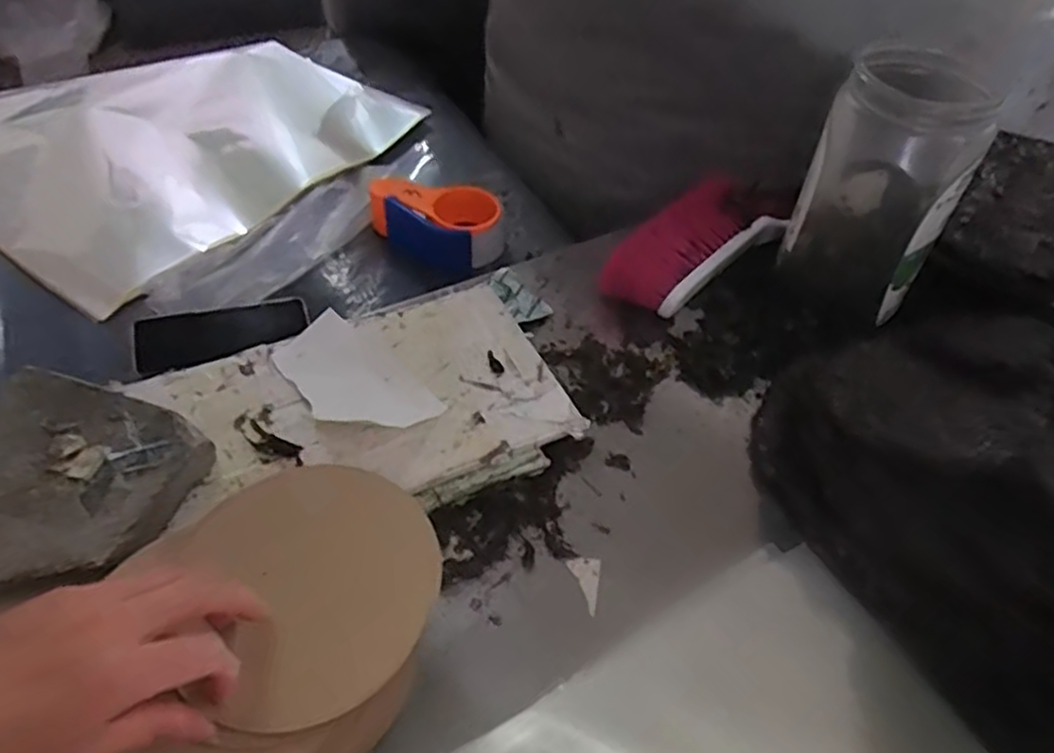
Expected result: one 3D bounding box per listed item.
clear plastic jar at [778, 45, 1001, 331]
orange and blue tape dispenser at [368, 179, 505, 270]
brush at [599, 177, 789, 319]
[{"bbox_3d":[0.285,-0.150,0.598,0.107,0.184,0.112,24,51,17],"label":"clear plastic jar"},{"bbox_3d":[-0.105,-0.176,0.805,0.158,0.063,0.075,28,52,20],"label":"orange and blue tape dispenser"},{"bbox_3d":[0.150,-0.119,0.678,0.087,0.050,0.205,36,56,26],"label":"brush"}]

